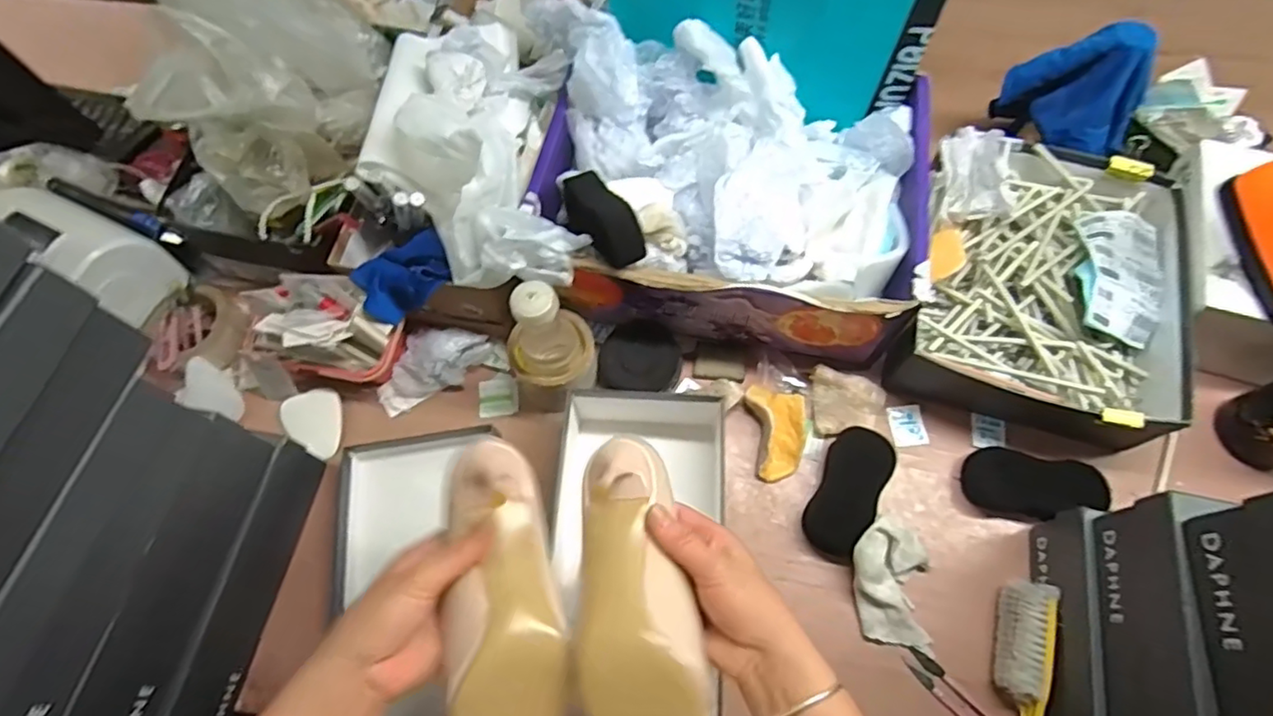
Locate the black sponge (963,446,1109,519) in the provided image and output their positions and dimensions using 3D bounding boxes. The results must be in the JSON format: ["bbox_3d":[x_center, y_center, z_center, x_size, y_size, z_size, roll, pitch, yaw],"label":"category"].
[{"bbox_3d":[0.404,0.131,0.626,0.124,0.049,0.063,15,68,9],"label":"black sponge"}]

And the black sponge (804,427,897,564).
[{"bbox_3d":[0.216,0.137,0.629,0.058,0.037,0.128,25,70,13],"label":"black sponge"}]

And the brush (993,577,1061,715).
[{"bbox_3d":[0.338,0.314,0.535,0.038,0.038,0.229,11,67,7],"label":"brush"}]

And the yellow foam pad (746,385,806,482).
[{"bbox_3d":[0.153,0.075,0.660,0.055,0.023,0.102,-5,66,0],"label":"yellow foam pad"}]

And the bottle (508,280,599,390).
[{"bbox_3d":[-0.085,-0.012,0.608,0.084,0.156,0.070,-19,67,-6],"label":"bottle"}]

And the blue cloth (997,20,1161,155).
[{"bbox_3d":[0.492,-0.299,0.683,0.145,0.112,0.063,37,72,17],"label":"blue cloth"}]

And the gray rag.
[{"bbox_3d":[0.246,0.213,0.589,0.080,0.049,0.112,9,67,6],"label":"gray rag"}]

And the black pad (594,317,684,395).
[{"bbox_3d":[0.005,-0.005,0.697,0.090,0.025,0.091,3,66,4],"label":"black pad"}]

